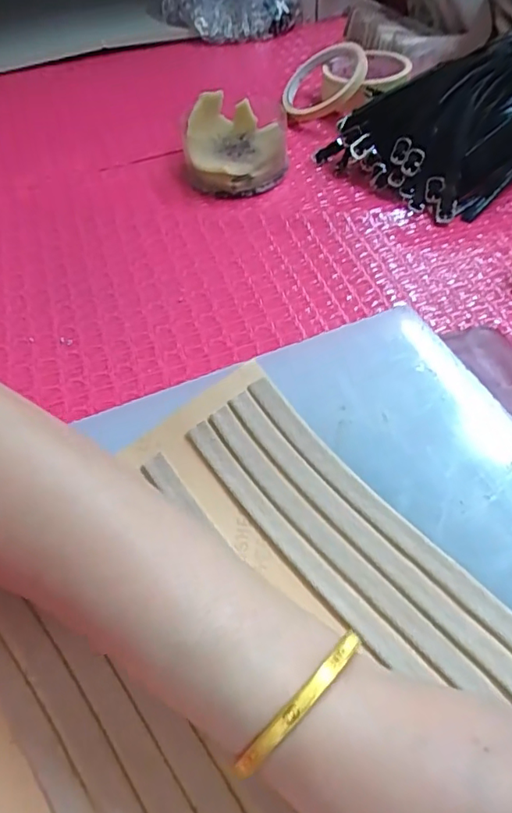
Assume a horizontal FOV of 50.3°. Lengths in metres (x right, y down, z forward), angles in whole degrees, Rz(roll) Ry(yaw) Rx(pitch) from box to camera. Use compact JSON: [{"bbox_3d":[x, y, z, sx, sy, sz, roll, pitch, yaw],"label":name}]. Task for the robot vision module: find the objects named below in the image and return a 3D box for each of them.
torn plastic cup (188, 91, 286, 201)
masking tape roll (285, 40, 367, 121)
[{"bbox_3d":[-0.019,-0.236,0.490,0.087,0.051,0.094,-3,52,3],"label":"torn plastic cup"},{"bbox_3d":[0.068,-0.329,0.549,0.086,0.018,0.079,-12,66,29],"label":"masking tape roll"}]

